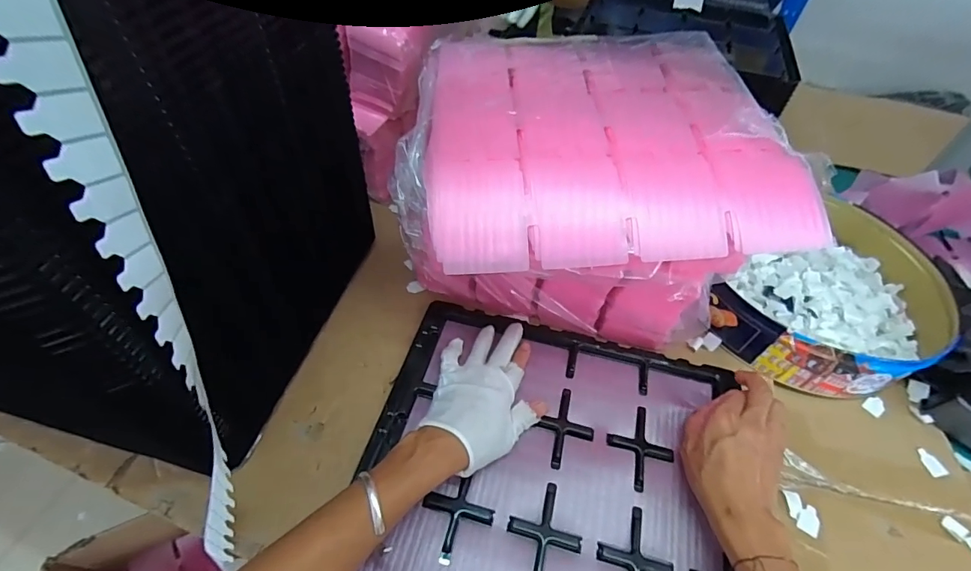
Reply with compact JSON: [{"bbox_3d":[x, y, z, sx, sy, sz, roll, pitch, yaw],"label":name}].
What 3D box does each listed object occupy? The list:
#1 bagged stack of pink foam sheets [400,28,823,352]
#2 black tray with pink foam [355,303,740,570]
[{"bbox_3d":[0.091,-0.092,0.505,0.352,0.235,0.322,1,53,-5],"label":"bagged stack of pink foam sheets"},{"bbox_3d":[0.061,0.186,0.435,0.350,0.023,0.338,14,53,6],"label":"black tray with pink foam"}]

